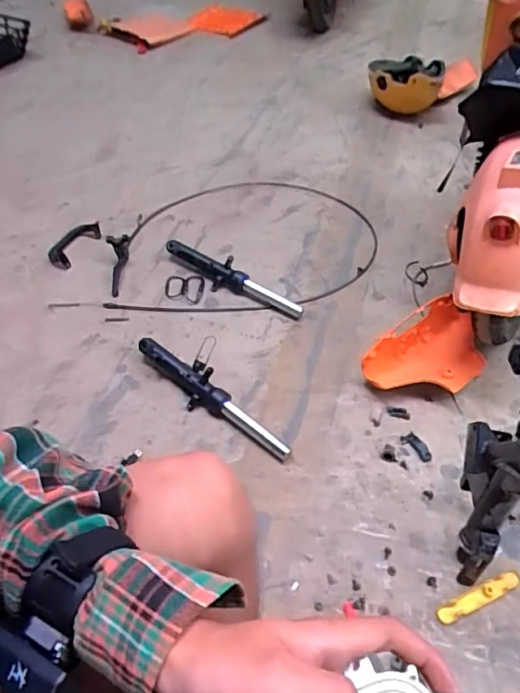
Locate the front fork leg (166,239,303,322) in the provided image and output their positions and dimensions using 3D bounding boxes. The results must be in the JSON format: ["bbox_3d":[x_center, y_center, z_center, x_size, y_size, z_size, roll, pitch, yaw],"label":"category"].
[{"bbox_3d":[-0.063,-0.148,1.182,0.344,0.066,0.045,29,52,4],"label":"front fork leg"}]

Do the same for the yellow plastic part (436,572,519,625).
[{"bbox_3d":[0.332,0.378,0.803,0.150,0.006,0.024,-17,53,-18],"label":"yellow plastic part"}]

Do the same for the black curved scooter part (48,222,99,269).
[{"bbox_3d":[-0.418,-0.238,1.205,0.060,0.044,0.144,24,51,18],"label":"black curved scooter part"}]

